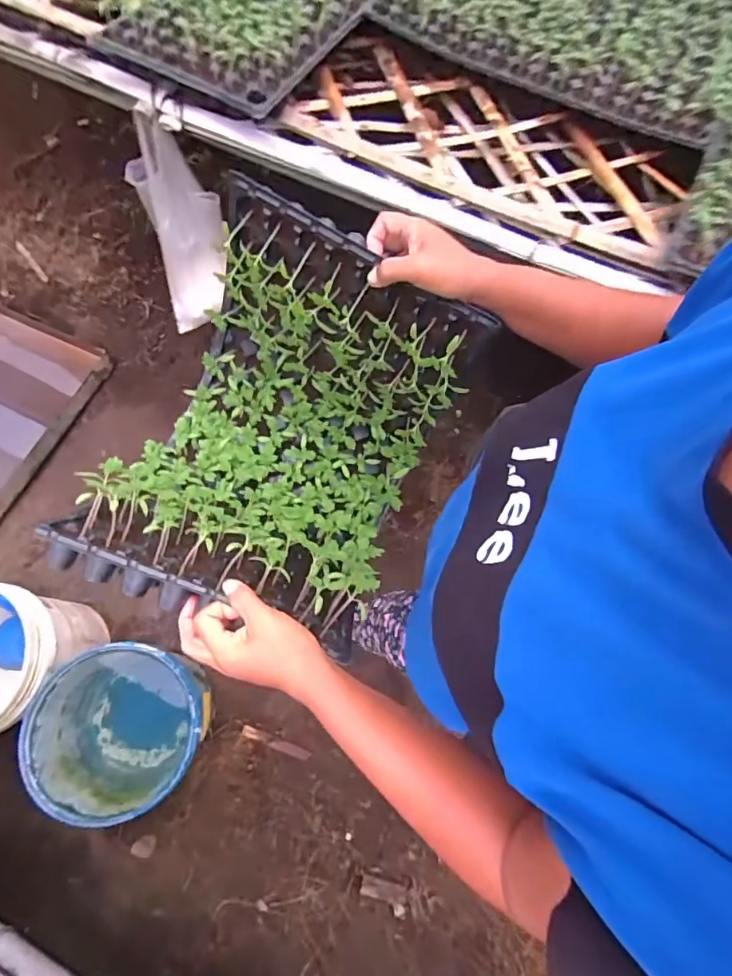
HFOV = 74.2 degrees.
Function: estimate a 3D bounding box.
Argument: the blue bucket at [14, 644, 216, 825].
[{"bbox_3d":[-0.496,0.509,1.043,0.305,0.294,0.298,0,74,0],"label":"blue bucket"}]

